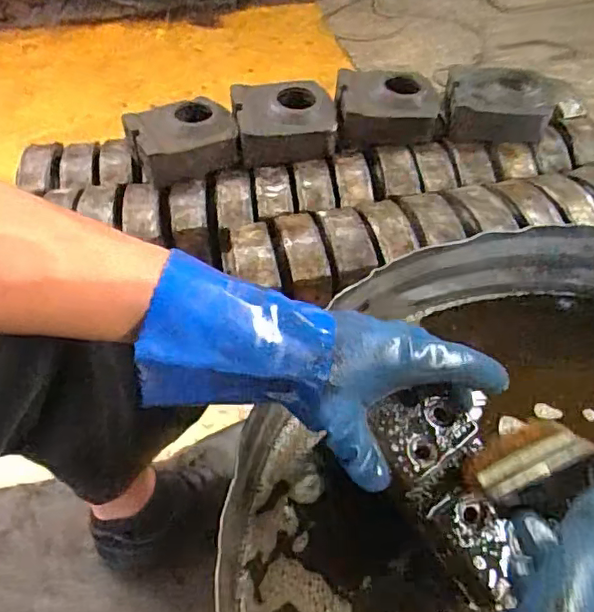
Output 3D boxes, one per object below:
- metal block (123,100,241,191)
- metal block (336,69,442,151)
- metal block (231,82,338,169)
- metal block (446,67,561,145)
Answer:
[{"bbox_3d":[-0.210,-0.307,1.064,0.189,0.080,0.126,-17,50,-12],"label":"metal block"},{"bbox_3d":[0.171,-0.378,1.087,0.191,0.086,0.153,-2,48,1],"label":"metal block"},{"bbox_3d":[-0.023,-0.347,1.072,0.183,0.086,0.155,-8,48,-4],"label":"metal block"},{"bbox_3d":[0.386,-0.387,1.084,0.193,0.076,0.151,8,49,10],"label":"metal block"}]

